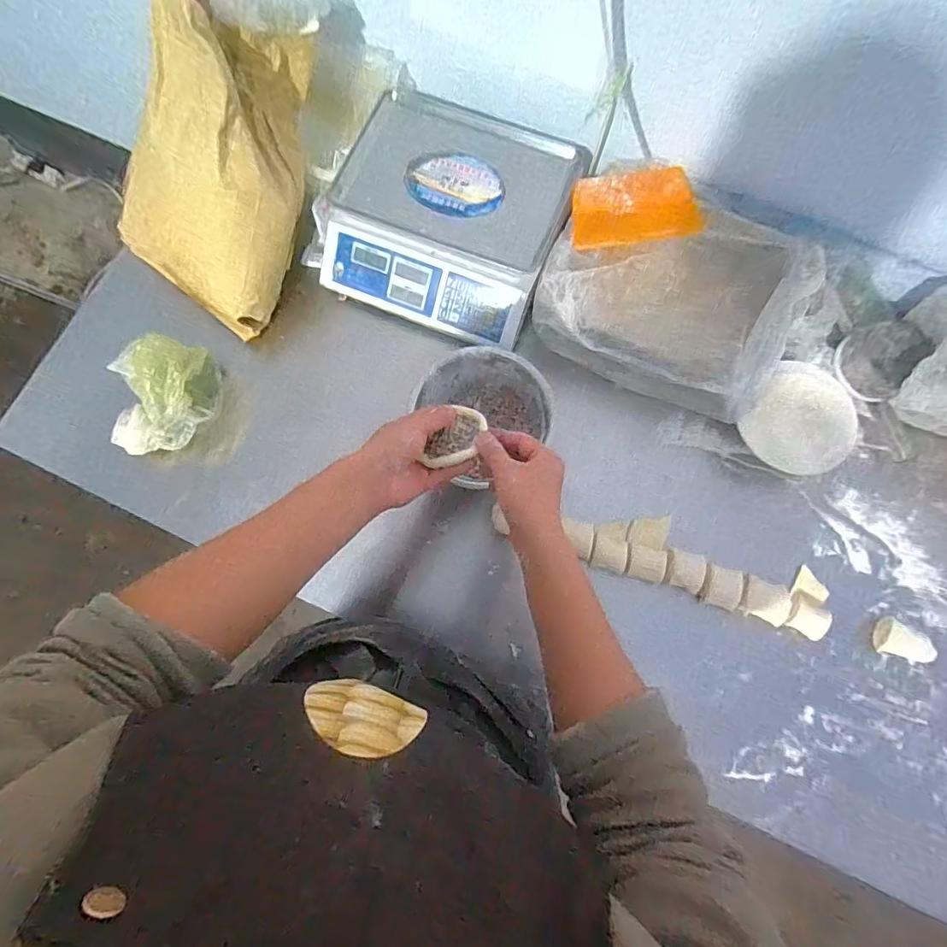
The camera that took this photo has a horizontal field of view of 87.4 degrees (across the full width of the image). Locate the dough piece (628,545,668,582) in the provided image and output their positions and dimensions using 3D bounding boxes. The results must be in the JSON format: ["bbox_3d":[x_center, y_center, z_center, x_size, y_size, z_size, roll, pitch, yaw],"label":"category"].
[{"bbox_3d":[0.247,0.129,0.709,0.049,0.030,0.044,11,77,3],"label":"dough piece"}]

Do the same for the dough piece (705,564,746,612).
[{"bbox_3d":[0.356,0.164,0.703,0.051,0.030,0.058,10,77,3],"label":"dough piece"}]

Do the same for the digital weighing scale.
[{"bbox_3d":[-0.032,-0.402,0.780,0.332,0.098,0.321,23,78,6],"label":"digital weighing scale"}]

